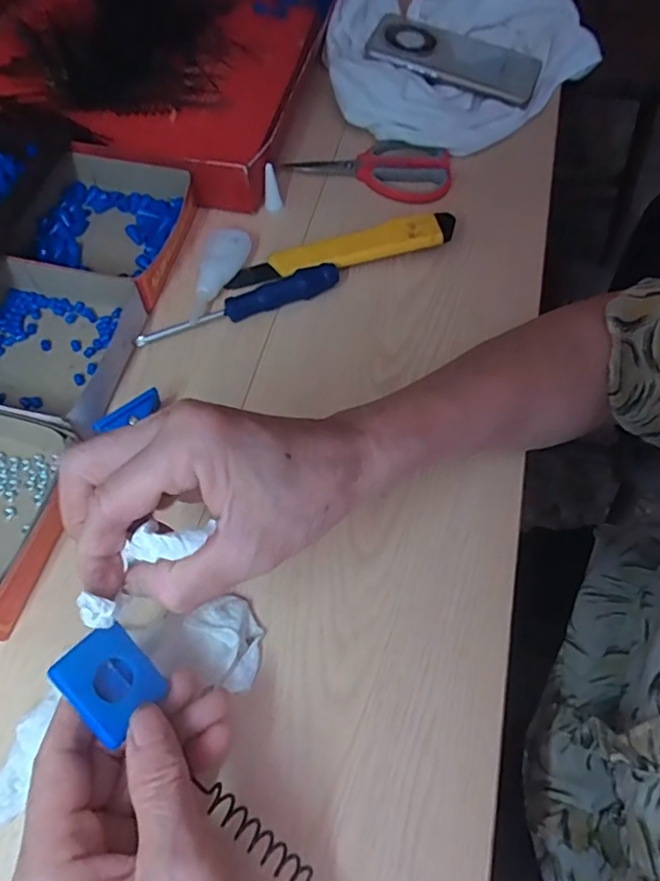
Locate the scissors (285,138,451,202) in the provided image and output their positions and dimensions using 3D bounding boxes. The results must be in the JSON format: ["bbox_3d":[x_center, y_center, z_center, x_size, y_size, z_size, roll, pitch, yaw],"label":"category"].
[{"bbox_3d":[0.036,-0.242,0.477,0.139,0.012,0.065,8,64,1],"label":"scissors"}]

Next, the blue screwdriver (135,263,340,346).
[{"bbox_3d":[-0.067,-0.102,0.401,0.153,0.017,0.023,-17,66,-11],"label":"blue screwdriver"}]

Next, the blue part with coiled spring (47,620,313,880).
[{"bbox_3d":[-0.029,0.173,0.242,0.231,0.022,0.030,46,69,-3],"label":"blue part with coiled spring"}]

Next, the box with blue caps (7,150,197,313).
[{"bbox_3d":[-0.180,-0.169,0.421,0.130,0.033,0.110,14,64,4],"label":"box with blue caps"}]

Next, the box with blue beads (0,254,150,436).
[{"bbox_3d":[-0.204,-0.075,0.377,0.128,0.035,0.129,10,64,2],"label":"box with blue beads"}]

